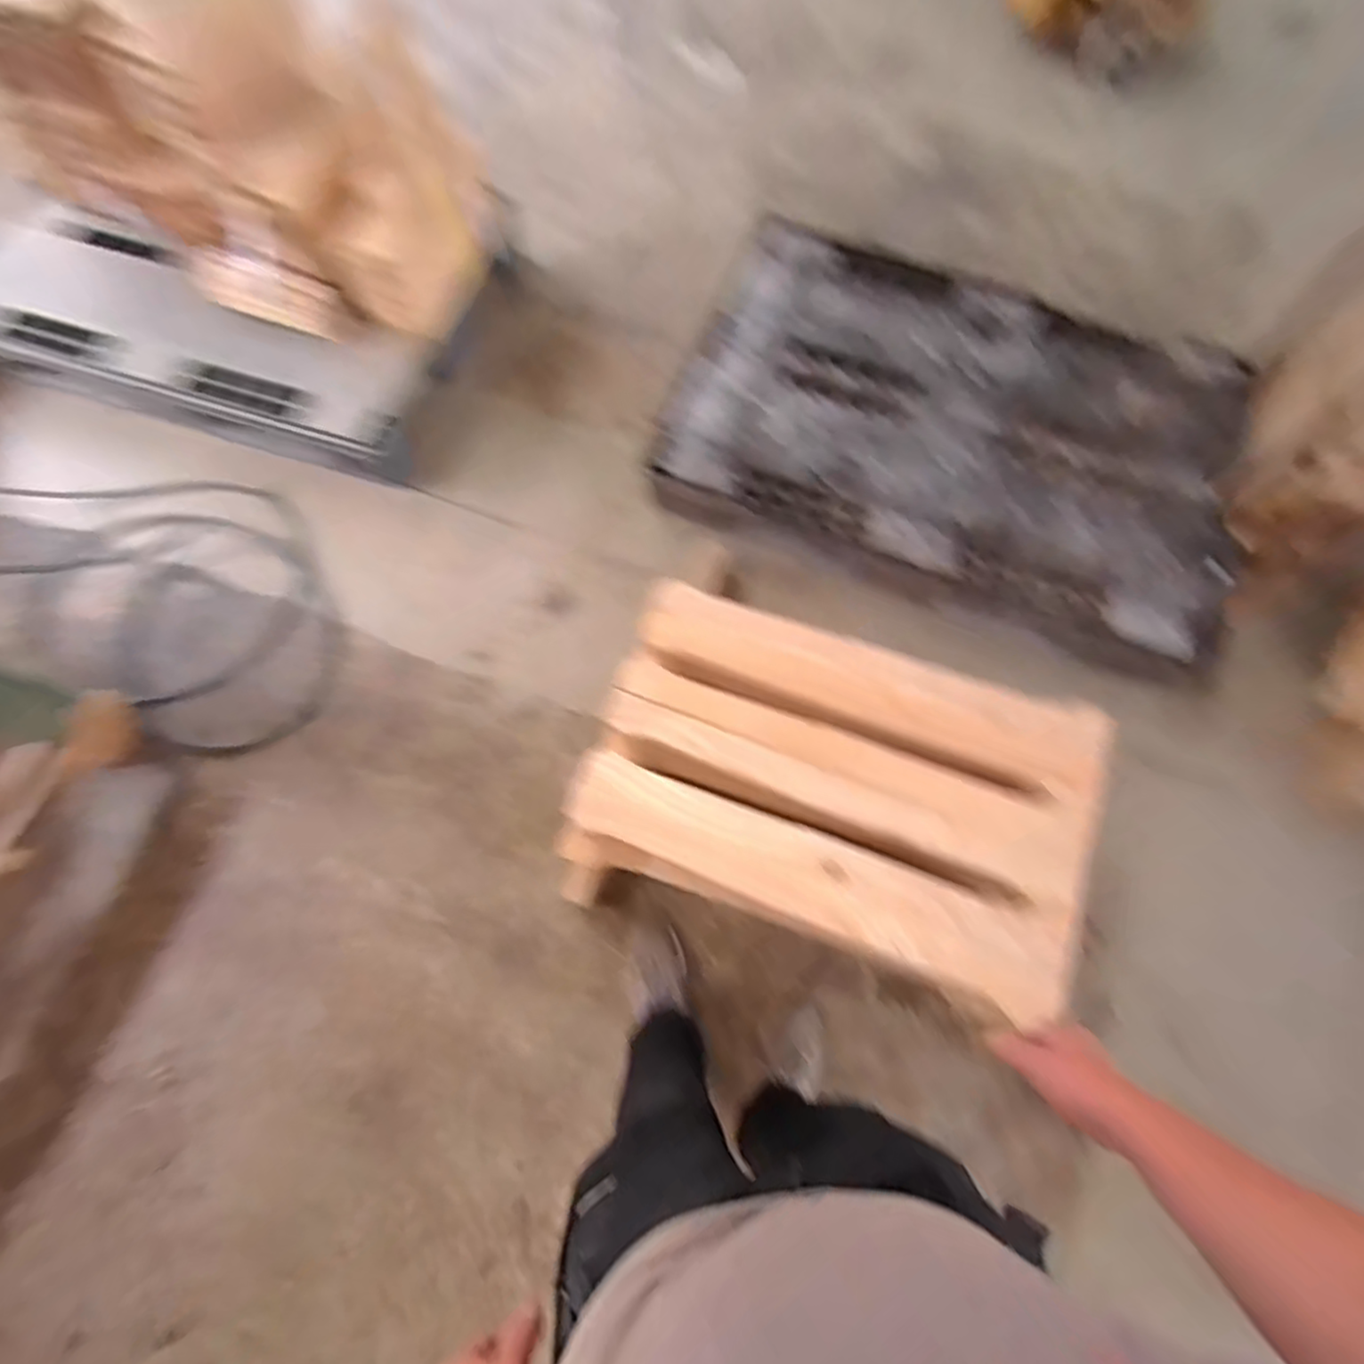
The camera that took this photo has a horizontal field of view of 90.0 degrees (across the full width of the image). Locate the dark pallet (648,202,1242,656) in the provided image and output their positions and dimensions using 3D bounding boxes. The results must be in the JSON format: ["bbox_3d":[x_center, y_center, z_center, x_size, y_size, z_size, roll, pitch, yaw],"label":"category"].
[{"bbox_3d":[0.636,-0.593,1.585,1.248,0.148,0.861,22,74,6],"label":"dark pallet"}]

